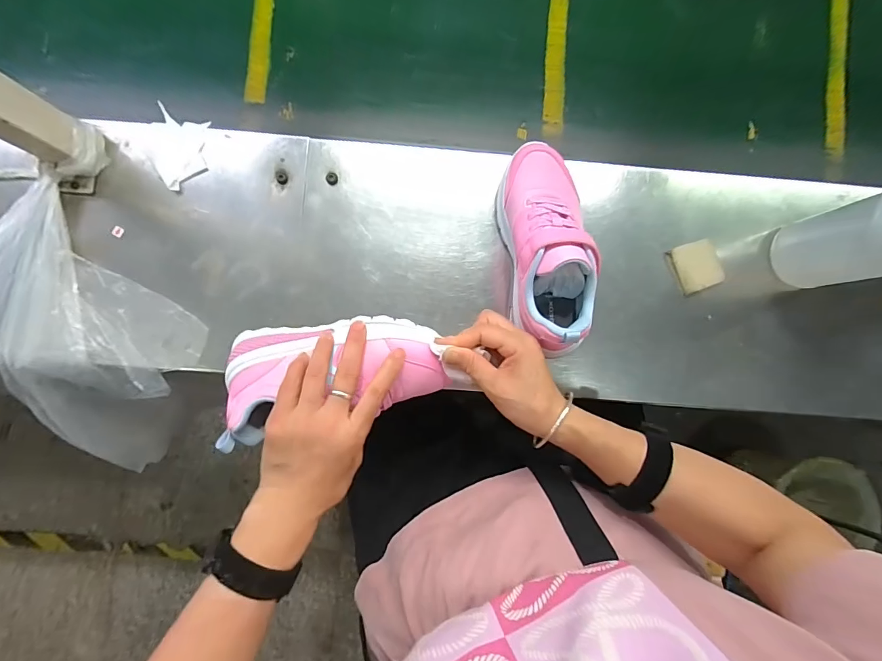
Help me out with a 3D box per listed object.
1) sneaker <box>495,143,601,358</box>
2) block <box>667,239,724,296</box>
[{"bbox_3d":[0.102,-0.083,0.408,0.073,0.111,0.212,-4,89,-2],"label":"sneaker"},{"bbox_3d":[0.291,-0.073,0.459,0.049,0.008,0.055,-22,90,-2],"label":"block"}]

